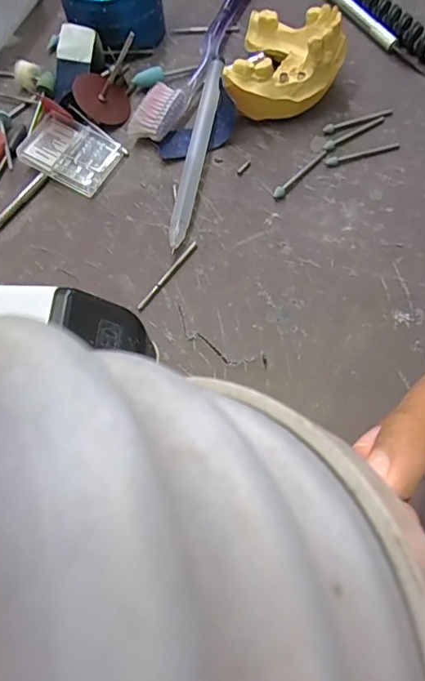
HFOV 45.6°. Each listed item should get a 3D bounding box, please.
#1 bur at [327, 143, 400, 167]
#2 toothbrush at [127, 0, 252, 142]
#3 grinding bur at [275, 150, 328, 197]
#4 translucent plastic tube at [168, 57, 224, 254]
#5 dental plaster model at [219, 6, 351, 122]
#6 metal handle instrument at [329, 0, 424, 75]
[{"bbox_3d":[0.079,-0.099,0.266,0.042,0.004,0.005,-17,65,-7],"label":"bur"},{"bbox_3d":[0.002,-0.184,0.304,0.019,0.013,0.183,22,67,11],"label":"toothbrush"},{"bbox_3d":[0.046,-0.087,0.261,0.005,0.004,0.042,40,72,18],"label":"grinding bur"},{"bbox_3d":[-0.008,-0.101,0.264,0.010,0.014,0.122,9,65,6],"label":"translucent plastic tube"},{"bbox_3d":[0.041,-0.153,0.275,0.058,0.037,0.072,13,65,7],"label":"dental plaster model"},{"bbox_3d":[0.086,-0.212,0.318,0.008,0.008,0.135,-28,67,-12],"label":"metal handle instrument"}]

